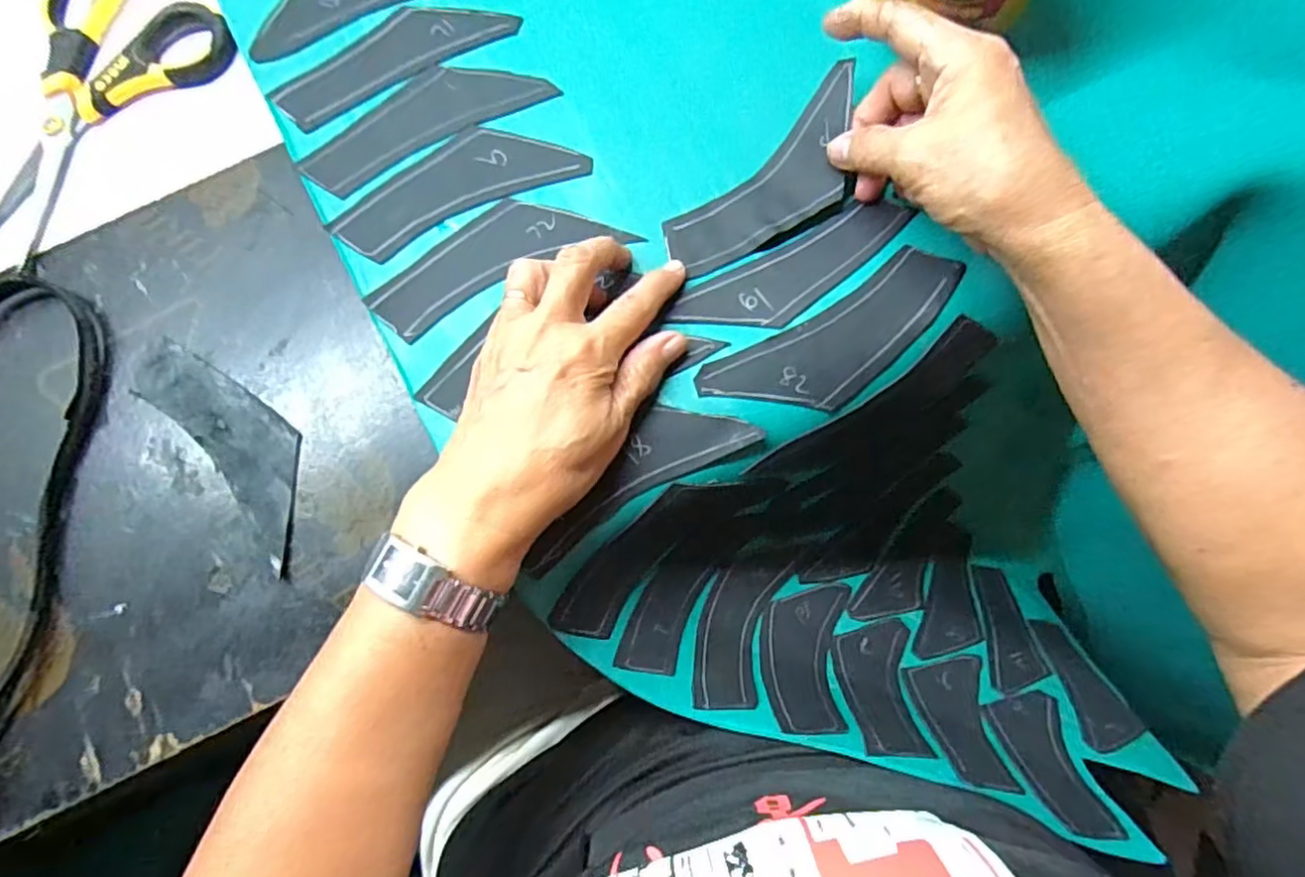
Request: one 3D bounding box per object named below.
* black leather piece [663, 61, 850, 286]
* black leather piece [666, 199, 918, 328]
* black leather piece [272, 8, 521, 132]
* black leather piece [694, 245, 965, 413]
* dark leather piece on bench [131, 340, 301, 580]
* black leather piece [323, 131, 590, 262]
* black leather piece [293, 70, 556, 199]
[{"bbox_3d":[0.066,-0.133,0.342,0.128,0.013,0.049,-43,82,2],"label":"black leather piece"},{"bbox_3d":[0.075,-0.086,0.335,0.131,0.004,0.042,-28,66,-6],"label":"black leather piece"},{"bbox_3d":[-0.144,-0.214,0.360,0.133,0.005,0.042,-31,81,-8],"label":"black leather piece"},{"bbox_3d":[0.093,-0.046,0.323,0.137,0.007,0.047,-31,84,-2],"label":"black leather piece"},{"bbox_3d":[-0.211,0.001,0.329,0.045,0.005,0.128,-43,82,-6],"label":"dark leather piece on bench"},{"bbox_3d":[-0.105,-0.138,0.351,0.132,0.007,0.047,-26,83,-6],"label":"black leather piece"},{"bbox_3d":[-0.124,-0.176,0.354,0.135,0.004,0.043,-30,85,-8],"label":"black leather piece"}]

